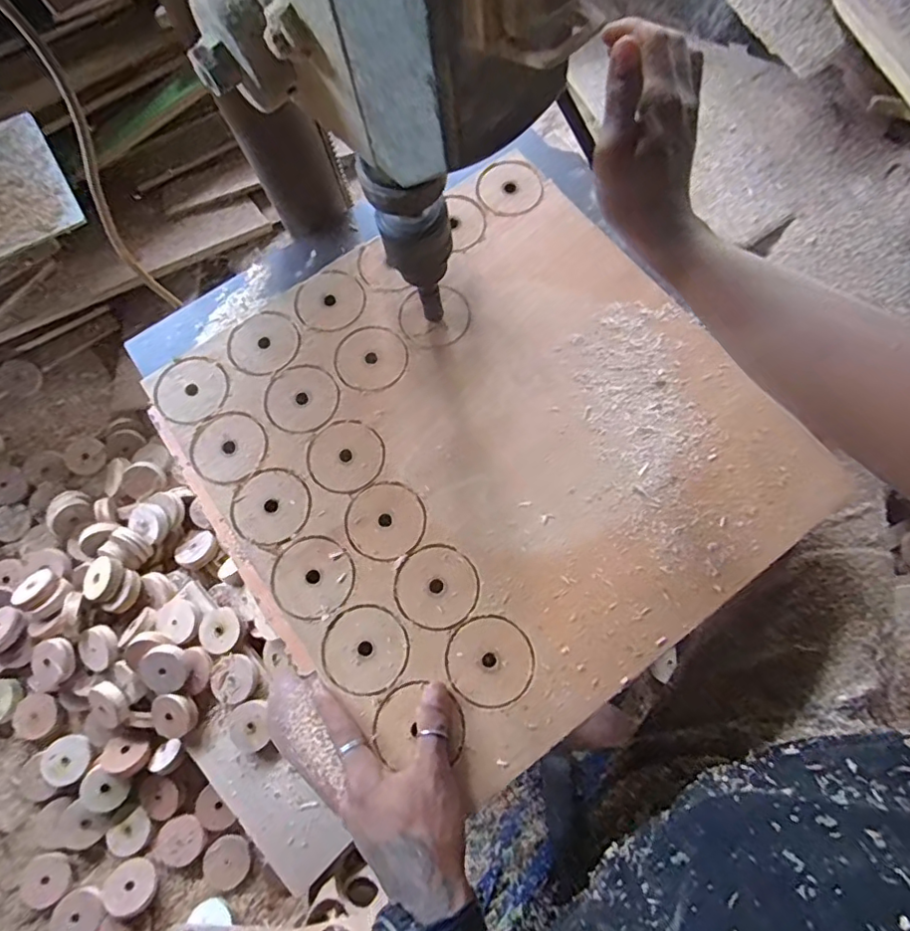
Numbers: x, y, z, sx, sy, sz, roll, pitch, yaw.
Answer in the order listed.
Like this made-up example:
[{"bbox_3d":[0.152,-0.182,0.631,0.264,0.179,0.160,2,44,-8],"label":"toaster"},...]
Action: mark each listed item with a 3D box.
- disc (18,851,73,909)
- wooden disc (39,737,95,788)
[{"bbox_3d":[-0.569,0.575,0.768,0.067,0.012,0.062,-1,72,2],"label":"disc"},{"bbox_3d":[-0.556,0.422,0.793,0.063,0.013,0.059,8,69,-21],"label":"wooden disc"}]

